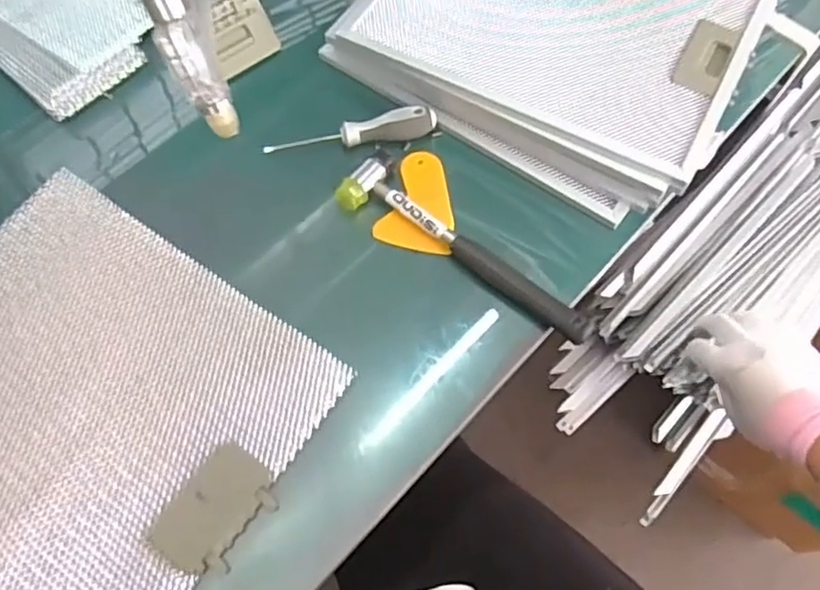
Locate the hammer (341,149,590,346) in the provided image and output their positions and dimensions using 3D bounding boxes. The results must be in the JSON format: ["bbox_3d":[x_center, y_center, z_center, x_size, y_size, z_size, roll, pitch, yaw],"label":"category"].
[{"bbox_3d":[0.048,-0.039,0.543,0.240,0.021,0.056,35,69,15],"label":"hammer"}]

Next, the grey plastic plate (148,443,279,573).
[{"bbox_3d":[-0.139,0.154,0.463,0.060,0.011,0.086,32,68,14],"label":"grey plastic plate"}]

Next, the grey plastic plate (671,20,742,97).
[{"bbox_3d":[0.266,-0.214,0.581,0.038,0.004,0.086,27,67,12],"label":"grey plastic plate"}]

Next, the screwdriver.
[{"bbox_3d":[-0.053,-0.146,0.586,0.154,0.022,0.020,-12,65,-6],"label":"screwdriver"}]

